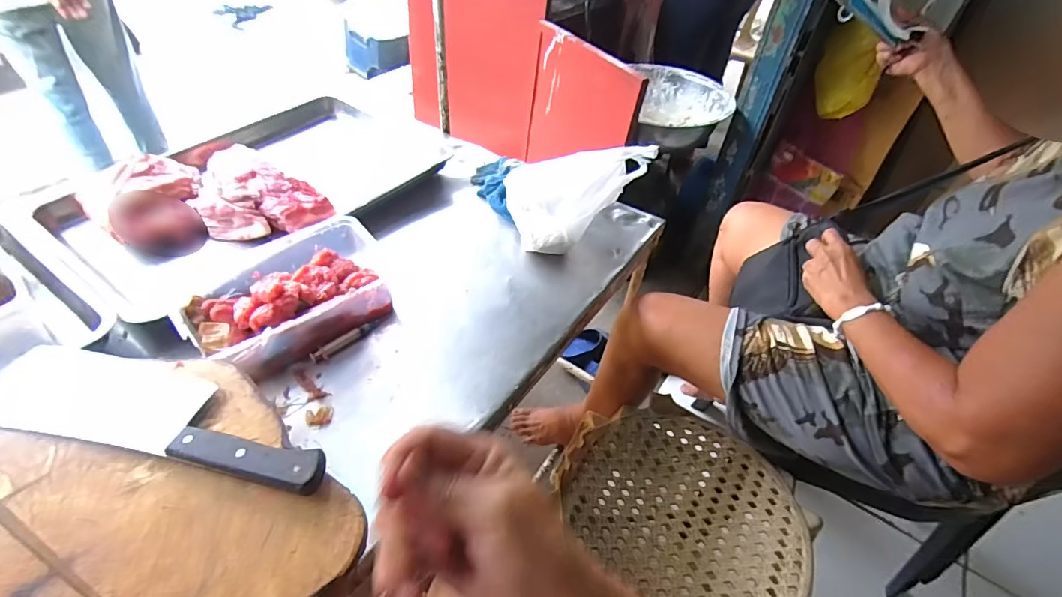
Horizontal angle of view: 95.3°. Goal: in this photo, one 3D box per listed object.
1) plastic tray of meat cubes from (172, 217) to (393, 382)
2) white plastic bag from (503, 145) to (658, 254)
[{"bbox_3d":[-0.316,-0.007,0.650,0.162,0.076,0.254,36,52,26],"label":"plastic tray of meat cubes"},{"bbox_3d":[0.061,-0.169,0.773,0.232,0.154,0.130,14,45,7],"label":"white plastic bag"}]

